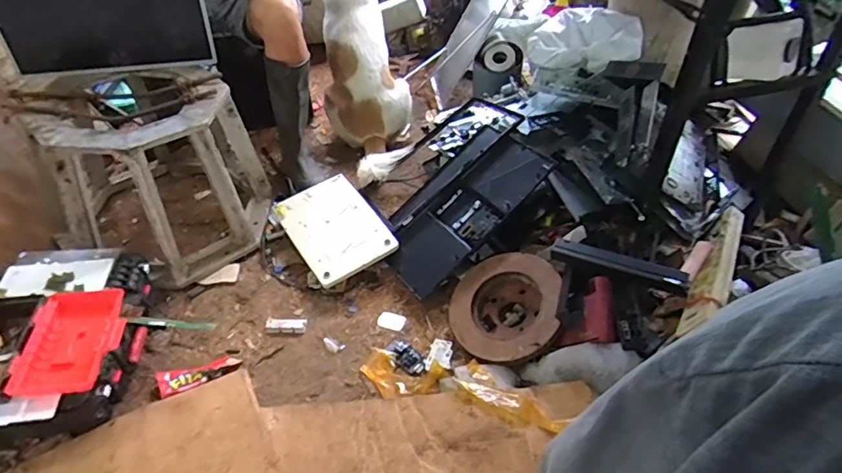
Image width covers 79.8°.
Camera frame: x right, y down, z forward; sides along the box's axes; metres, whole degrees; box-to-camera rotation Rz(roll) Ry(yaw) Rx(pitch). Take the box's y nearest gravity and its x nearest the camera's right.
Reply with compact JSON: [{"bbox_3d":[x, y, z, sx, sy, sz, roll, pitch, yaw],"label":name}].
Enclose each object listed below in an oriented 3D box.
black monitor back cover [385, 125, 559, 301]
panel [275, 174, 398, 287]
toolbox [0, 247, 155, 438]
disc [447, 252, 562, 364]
[{"bbox_3d":[0.092,-0.086,1.204,0.453,0.041,0.258,-45,48,-1],"label":"black monitor back cover"},{"bbox_3d":[-0.217,-0.026,1.248,0.205,0.026,0.308,-33,55,-15],"label":"panel"},{"bbox_3d":[-0.680,0.191,0.960,0.276,0.175,0.371,-7,44,-9],"label":"toolbox"},{"bbox_3d":[0.181,0.157,1.075,0.239,0.072,0.241,-12,51,26],"label":"disc"}]

